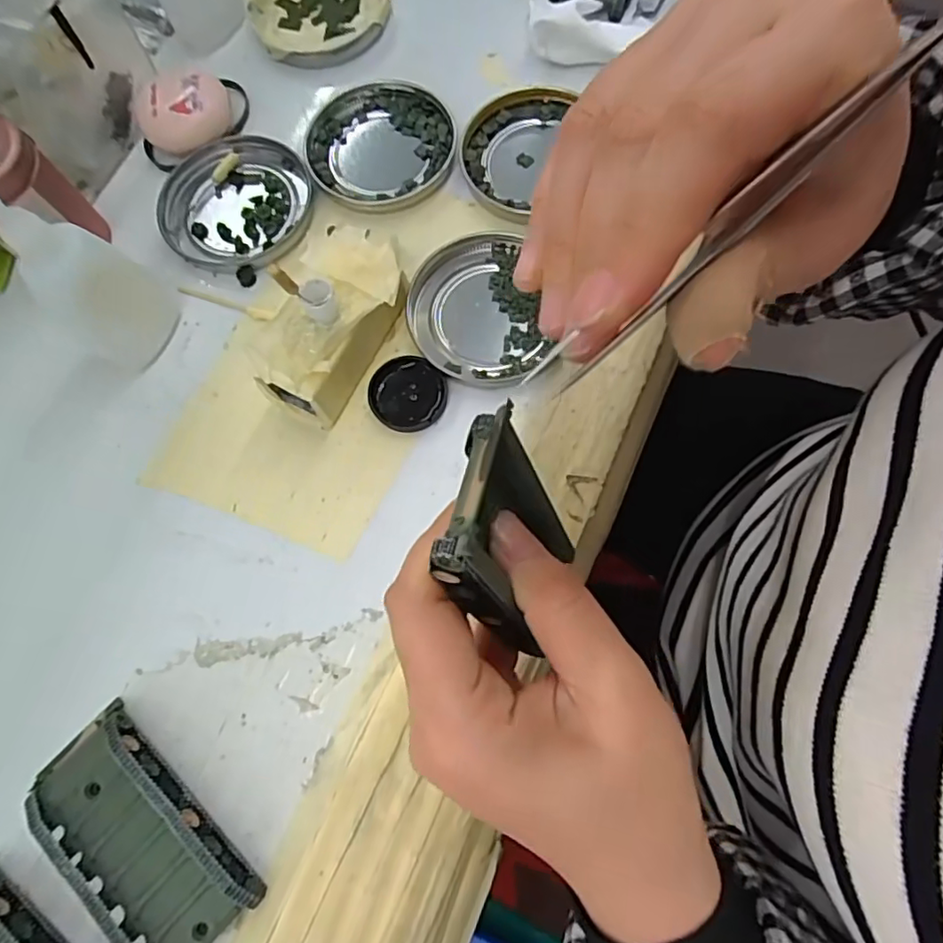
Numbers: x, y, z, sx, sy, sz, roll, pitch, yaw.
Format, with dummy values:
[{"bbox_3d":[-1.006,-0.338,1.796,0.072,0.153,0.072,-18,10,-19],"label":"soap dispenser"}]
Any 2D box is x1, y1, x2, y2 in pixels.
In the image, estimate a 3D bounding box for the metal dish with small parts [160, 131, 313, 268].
[{"bbox_3d":[-0.124,-0.141,0.322,0.079,0.010,0.075,-1,72,4],"label":"metal dish with small parts"}]

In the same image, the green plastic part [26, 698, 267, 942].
[{"bbox_3d":[-0.127,0.139,0.230,0.095,0.016,0.044,41,79,16],"label":"green plastic part"}]

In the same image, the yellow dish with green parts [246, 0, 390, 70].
[{"bbox_3d":[-0.089,-0.271,0.358,0.077,0.015,0.079,-1,72,4],"label":"yellow dish with green parts"}]

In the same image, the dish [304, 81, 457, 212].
[{"bbox_3d":[-0.049,-0.175,0.326,0.077,0.010,0.076,-1,72,4],"label":"dish"}]

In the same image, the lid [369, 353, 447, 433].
[{"bbox_3d":[-0.029,-0.036,0.282,0.035,0.008,0.034,-1,72,4],"label":"lid"}]

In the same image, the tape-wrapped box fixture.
[{"bbox_3d":[-0.063,-0.066,0.275,0.050,0.045,0.087,22,76,9],"label":"tape-wrapped box fixture"}]

